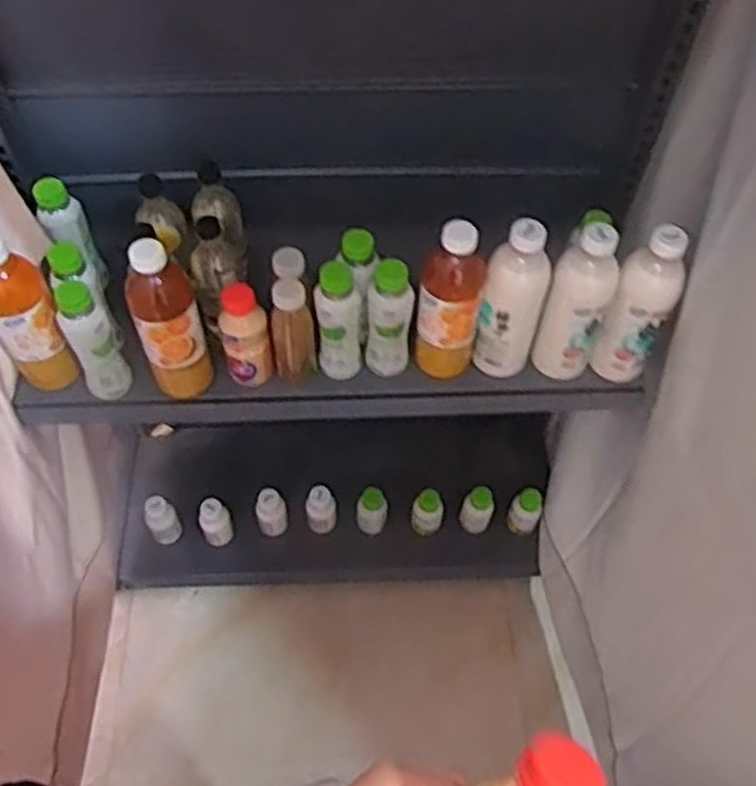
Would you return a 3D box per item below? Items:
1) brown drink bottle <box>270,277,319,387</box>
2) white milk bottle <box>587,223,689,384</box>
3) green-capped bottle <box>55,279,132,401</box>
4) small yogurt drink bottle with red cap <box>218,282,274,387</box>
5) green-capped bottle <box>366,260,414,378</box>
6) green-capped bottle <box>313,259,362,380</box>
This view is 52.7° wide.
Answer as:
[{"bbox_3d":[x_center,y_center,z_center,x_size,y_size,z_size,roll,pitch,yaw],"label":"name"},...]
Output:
[{"bbox_3d":[-0.113,-0.079,1.030,0.055,0.175,0.049,-5,57,-4],"label":"brown drink bottle"},{"bbox_3d":[0.346,-0.110,1.006,0.077,0.235,0.077,27,60,15],"label":"white milk bottle"},{"bbox_3d":[-0.376,-0.065,1.005,0.053,0.186,0.058,-27,61,-17],"label":"green-capped bottle"},{"bbox_3d":[-0.178,-0.077,1.025,0.062,0.159,0.057,-9,57,-7],"label":"small yogurt drink bottle with red cap"},{"bbox_3d":[0.016,-0.096,1.030,0.059,0.182,0.057,1,57,-1],"label":"green-capped bottle"},{"bbox_3d":[-0.052,-0.095,1.024,0.059,0.185,0.063,-1,57,-2],"label":"green-capped bottle"}]

